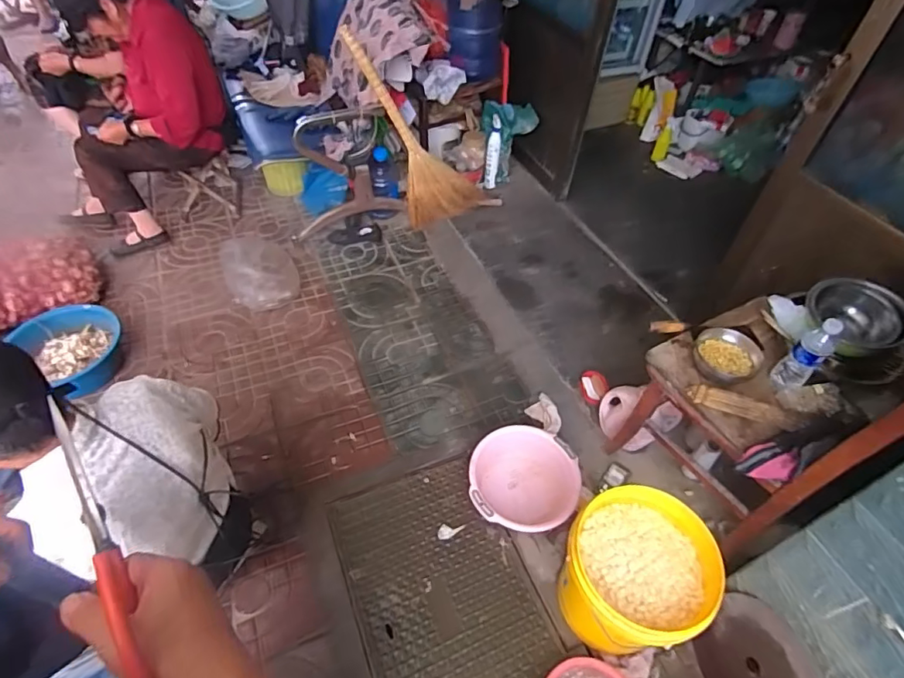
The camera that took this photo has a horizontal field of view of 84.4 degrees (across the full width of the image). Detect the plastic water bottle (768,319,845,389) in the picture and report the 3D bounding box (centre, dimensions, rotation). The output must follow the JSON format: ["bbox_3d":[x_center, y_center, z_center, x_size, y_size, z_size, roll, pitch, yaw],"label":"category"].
[{"bbox_3d":[0.744,0.031,1.043,0.053,0.188,0.060,-36,59,-28],"label":"plastic water bottle"}]

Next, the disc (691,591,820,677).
[{"bbox_3d":[0.642,0.702,1.060,0.029,0.264,0.250,6,40,-27],"label":"disc"}]

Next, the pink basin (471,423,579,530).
[{"bbox_3d":[0.207,0.411,1.452,0.303,0.103,0.305,1,53,-1],"label":"pink basin"}]

